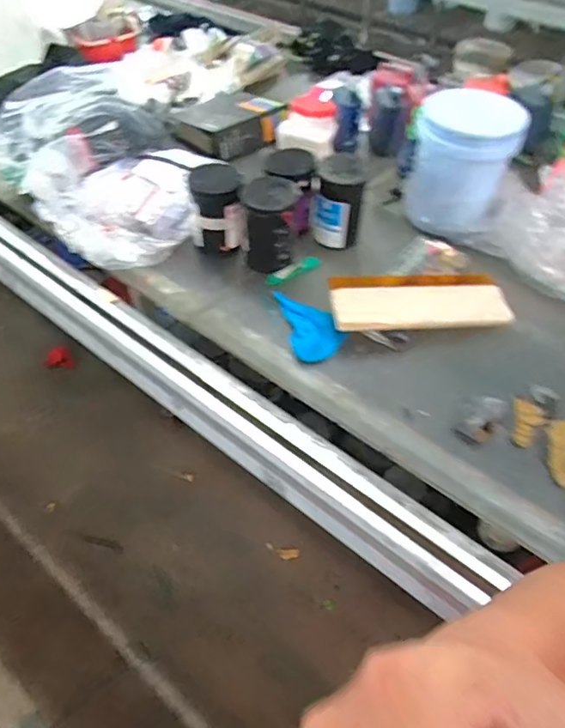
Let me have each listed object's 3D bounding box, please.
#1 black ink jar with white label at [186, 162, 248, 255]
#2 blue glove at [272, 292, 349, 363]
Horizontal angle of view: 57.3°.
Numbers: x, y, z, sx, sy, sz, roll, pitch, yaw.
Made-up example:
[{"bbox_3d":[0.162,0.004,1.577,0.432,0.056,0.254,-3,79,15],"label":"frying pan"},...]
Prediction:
[{"bbox_3d":[-0.131,-0.297,1.047,0.101,0.160,0.113,-9,51,-9],"label":"black ink jar with white label"},{"bbox_3d":[0.044,-0.080,0.964,0.093,0.026,0.179,-20,53,-18],"label":"blue glove"}]

